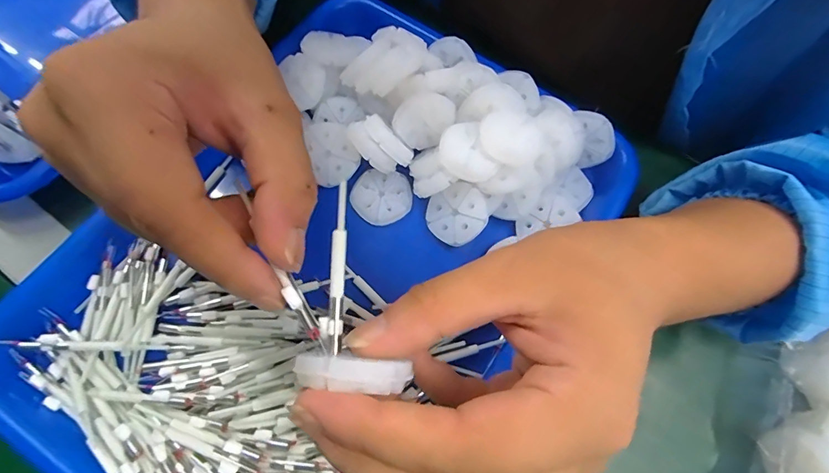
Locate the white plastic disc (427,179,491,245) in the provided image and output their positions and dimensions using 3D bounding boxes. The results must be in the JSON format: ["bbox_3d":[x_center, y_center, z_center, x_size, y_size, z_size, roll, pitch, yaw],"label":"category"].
[{"bbox_3d":[0.026,-0.014,0.259,0.037,0.006,0.036,-46,73,9],"label":"white plastic disc"}]

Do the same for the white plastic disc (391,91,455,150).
[{"bbox_3d":[0.005,-0.071,0.260,0.033,0.037,0.005,19,39,-31],"label":"white plastic disc"}]

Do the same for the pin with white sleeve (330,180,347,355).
[{"bbox_3d":[-0.028,0.010,0.152,0.005,0.004,0.061,1,78,-2],"label":"pin with white sleeve"}]

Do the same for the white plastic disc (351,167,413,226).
[{"bbox_3d":[-0.021,-0.027,0.271,0.036,0.004,0.038,-39,75,-16],"label":"white plastic disc"}]

